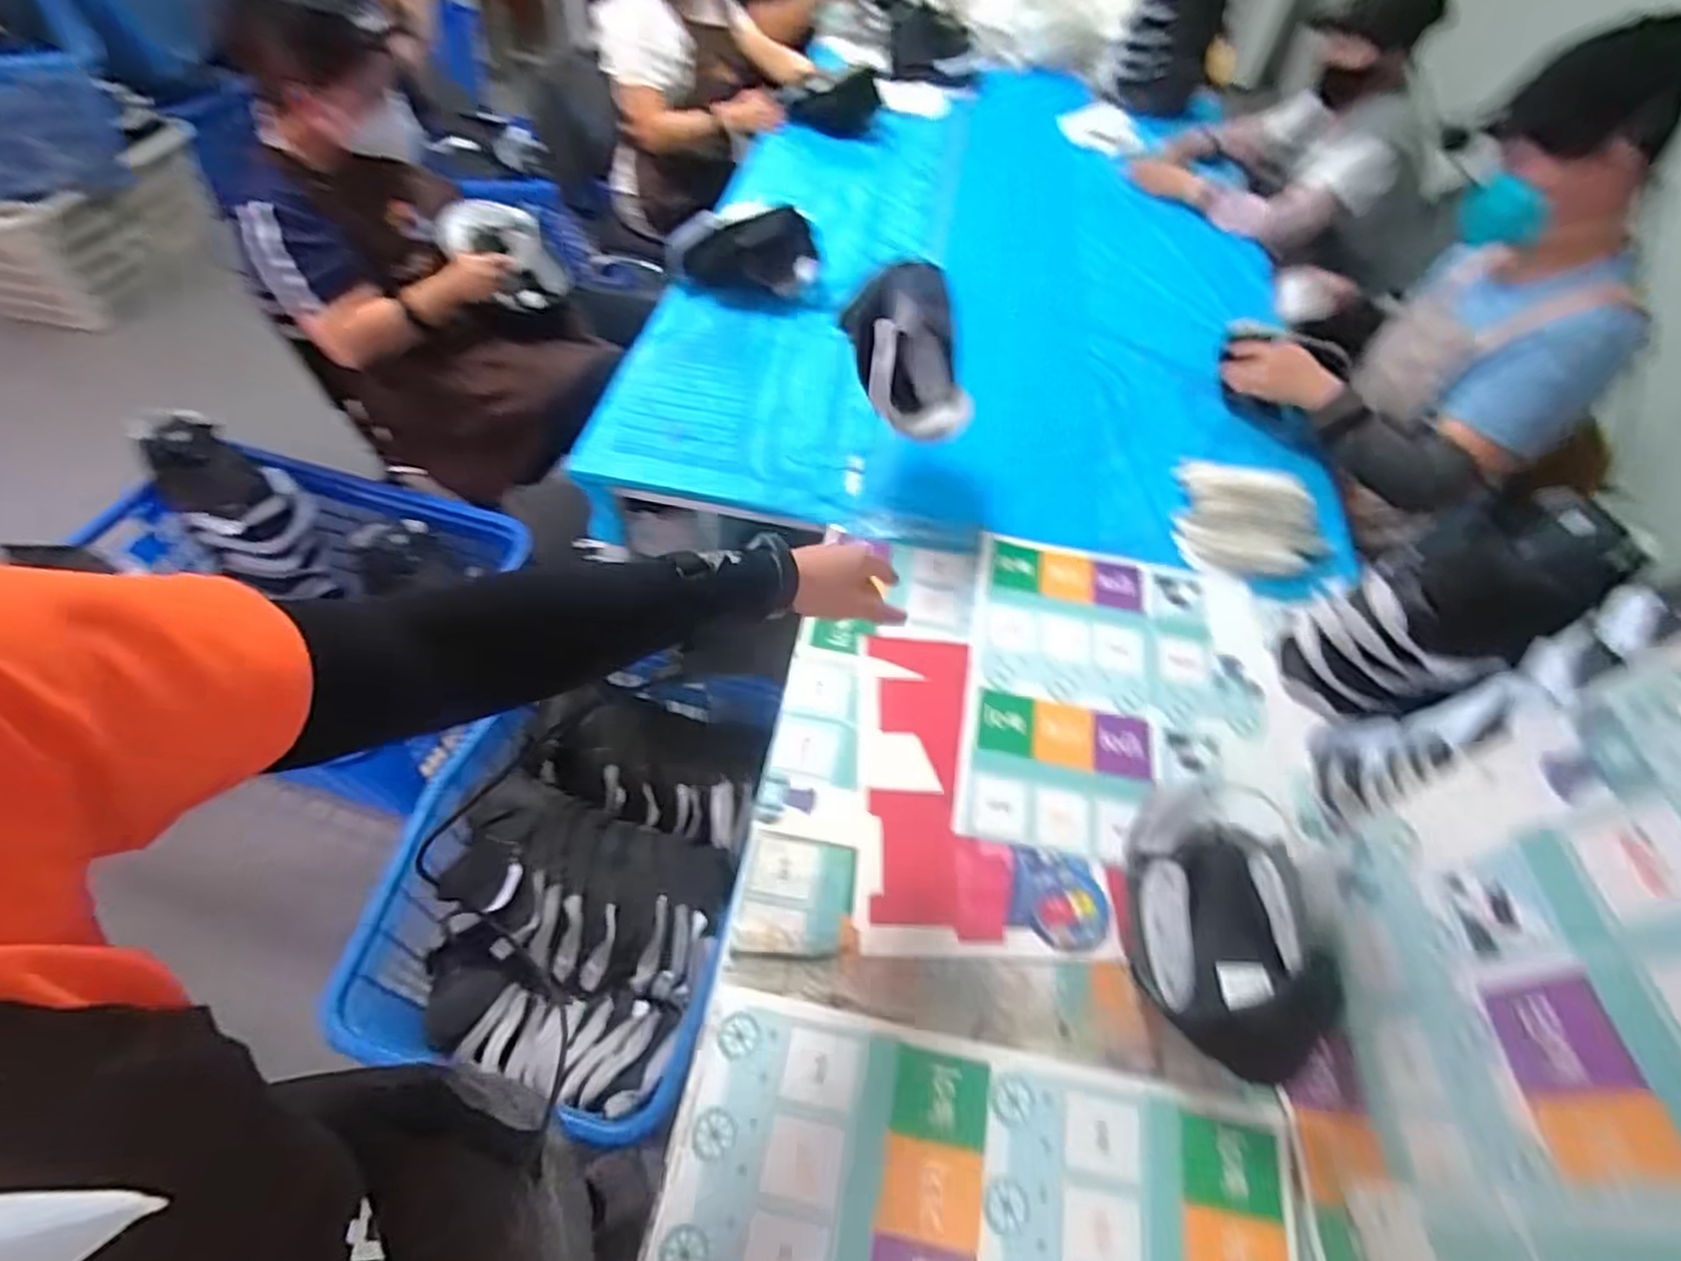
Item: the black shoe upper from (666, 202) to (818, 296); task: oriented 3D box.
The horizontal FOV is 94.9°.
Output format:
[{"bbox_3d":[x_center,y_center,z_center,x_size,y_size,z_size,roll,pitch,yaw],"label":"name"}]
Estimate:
[{"bbox_3d":[-0.186,-0.703,1.432,0.293,0.149,0.105,1,53,-2],"label":"black shoe upper"}]

